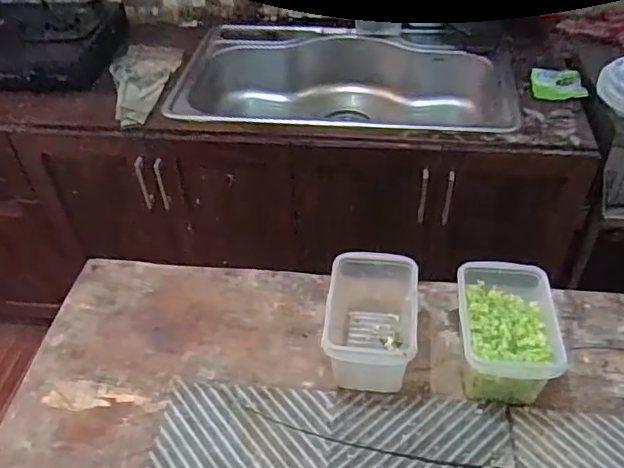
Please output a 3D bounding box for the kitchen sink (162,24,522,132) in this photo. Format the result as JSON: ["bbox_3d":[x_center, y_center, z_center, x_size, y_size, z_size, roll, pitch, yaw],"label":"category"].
[{"bbox_3d":[0.082,-0.338,1.548,0.827,0.219,0.488,5,43,8],"label":"kitchen sink"}]

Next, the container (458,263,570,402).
[{"bbox_3d":[0.225,0.122,0.690,0.104,0.099,0.155,1,42,5],"label":"container"}]

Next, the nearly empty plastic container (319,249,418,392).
[{"bbox_3d":[0.072,0.116,0.711,0.103,0.115,0.155,4,42,8],"label":"nearly empty plastic container"}]

